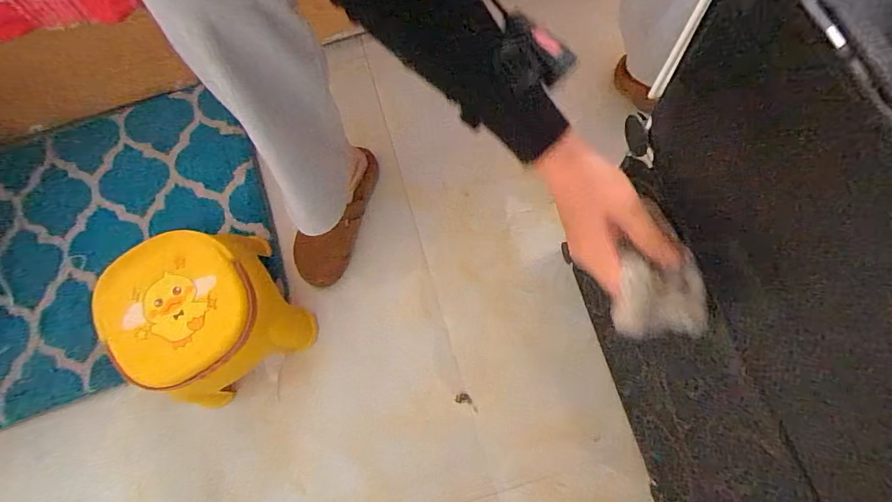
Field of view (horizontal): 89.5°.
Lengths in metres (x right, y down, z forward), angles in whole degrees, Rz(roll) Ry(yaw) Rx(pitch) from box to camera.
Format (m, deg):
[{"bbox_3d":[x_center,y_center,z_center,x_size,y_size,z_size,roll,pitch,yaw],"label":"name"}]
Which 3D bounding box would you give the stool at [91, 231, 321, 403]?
[{"bbox_3d":[-0.332,0.089,0.649,0.183,0.204,0.197,-35,71,-6],"label":"stool"}]

